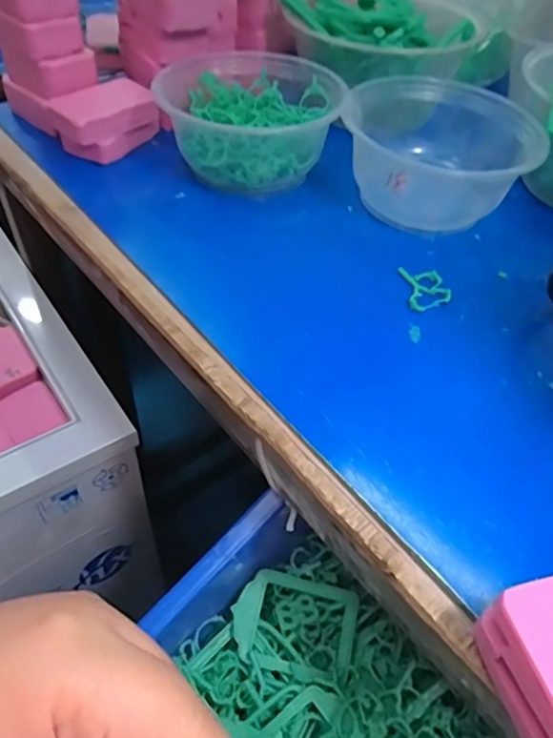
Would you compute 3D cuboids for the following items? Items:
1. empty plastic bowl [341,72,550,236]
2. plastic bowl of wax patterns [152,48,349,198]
[{"bbox_3d":[0.107,-0.152,0.404,0.118,0.066,0.108,2,48,-2],"label":"empty plastic bowl"},{"bbox_3d":[-0.014,-0.189,0.436,0.125,0.064,0.144,12,48,7],"label":"plastic bowl of wax patterns"}]

